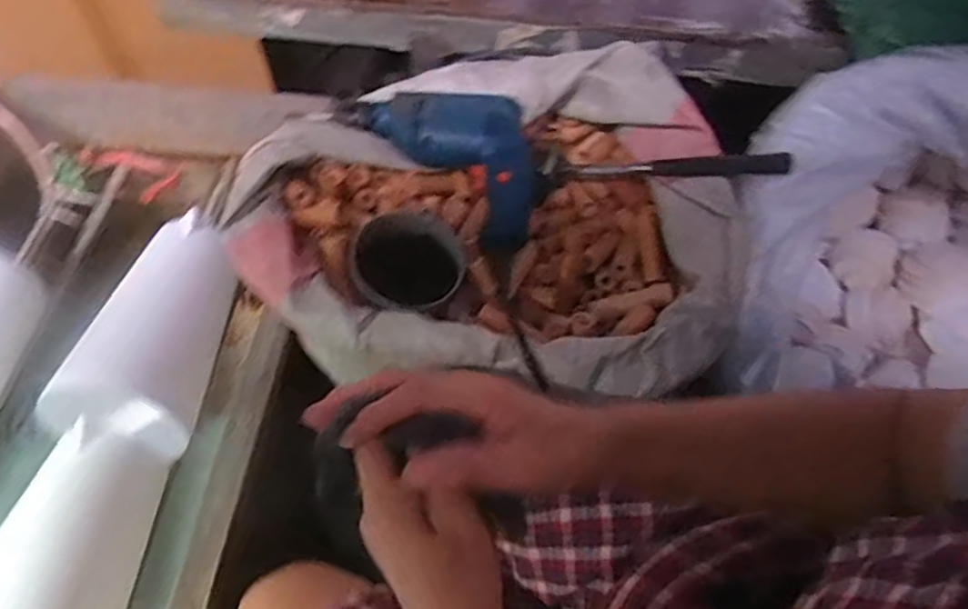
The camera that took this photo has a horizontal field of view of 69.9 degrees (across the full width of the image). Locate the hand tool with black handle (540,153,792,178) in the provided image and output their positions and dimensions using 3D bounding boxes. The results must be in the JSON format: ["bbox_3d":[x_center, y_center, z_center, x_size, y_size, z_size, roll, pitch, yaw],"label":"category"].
[{"bbox_3d":[0.182,-0.145,0.727,0.252,0.021,0.021,6,50,30],"label":"hand tool with black handle"}]

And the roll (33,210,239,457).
[{"bbox_3d":[-0.316,0.013,0.671,0.106,0.090,0.244,4,53,0],"label":"roll"}]

